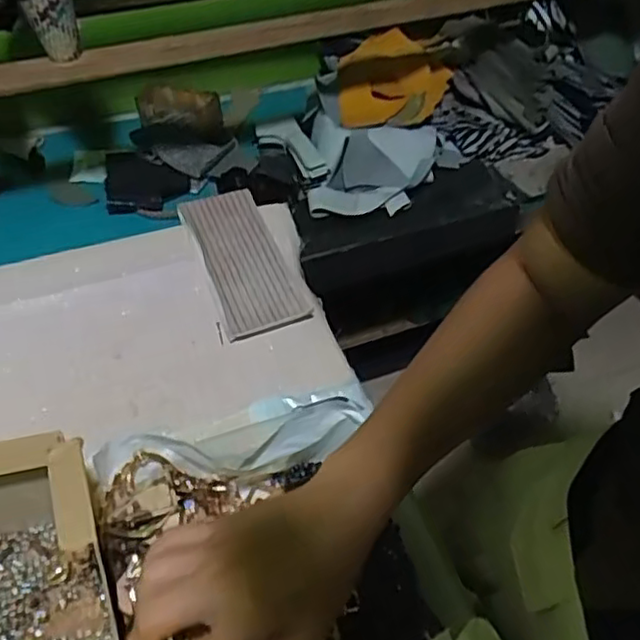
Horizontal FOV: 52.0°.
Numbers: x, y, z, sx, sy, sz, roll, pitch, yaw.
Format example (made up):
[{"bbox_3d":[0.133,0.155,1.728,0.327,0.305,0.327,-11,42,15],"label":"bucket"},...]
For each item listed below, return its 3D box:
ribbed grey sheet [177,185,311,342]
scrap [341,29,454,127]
[{"bbox_3d":[-0.075,-0.063,0.661,0.086,0.018,0.178,-15,61,-19],"label":"ribbed grey sheet"},{"bbox_3d":[0.105,-0.356,0.972,0.165,0.035,0.153,-8,65,-3],"label":"scrap"}]

